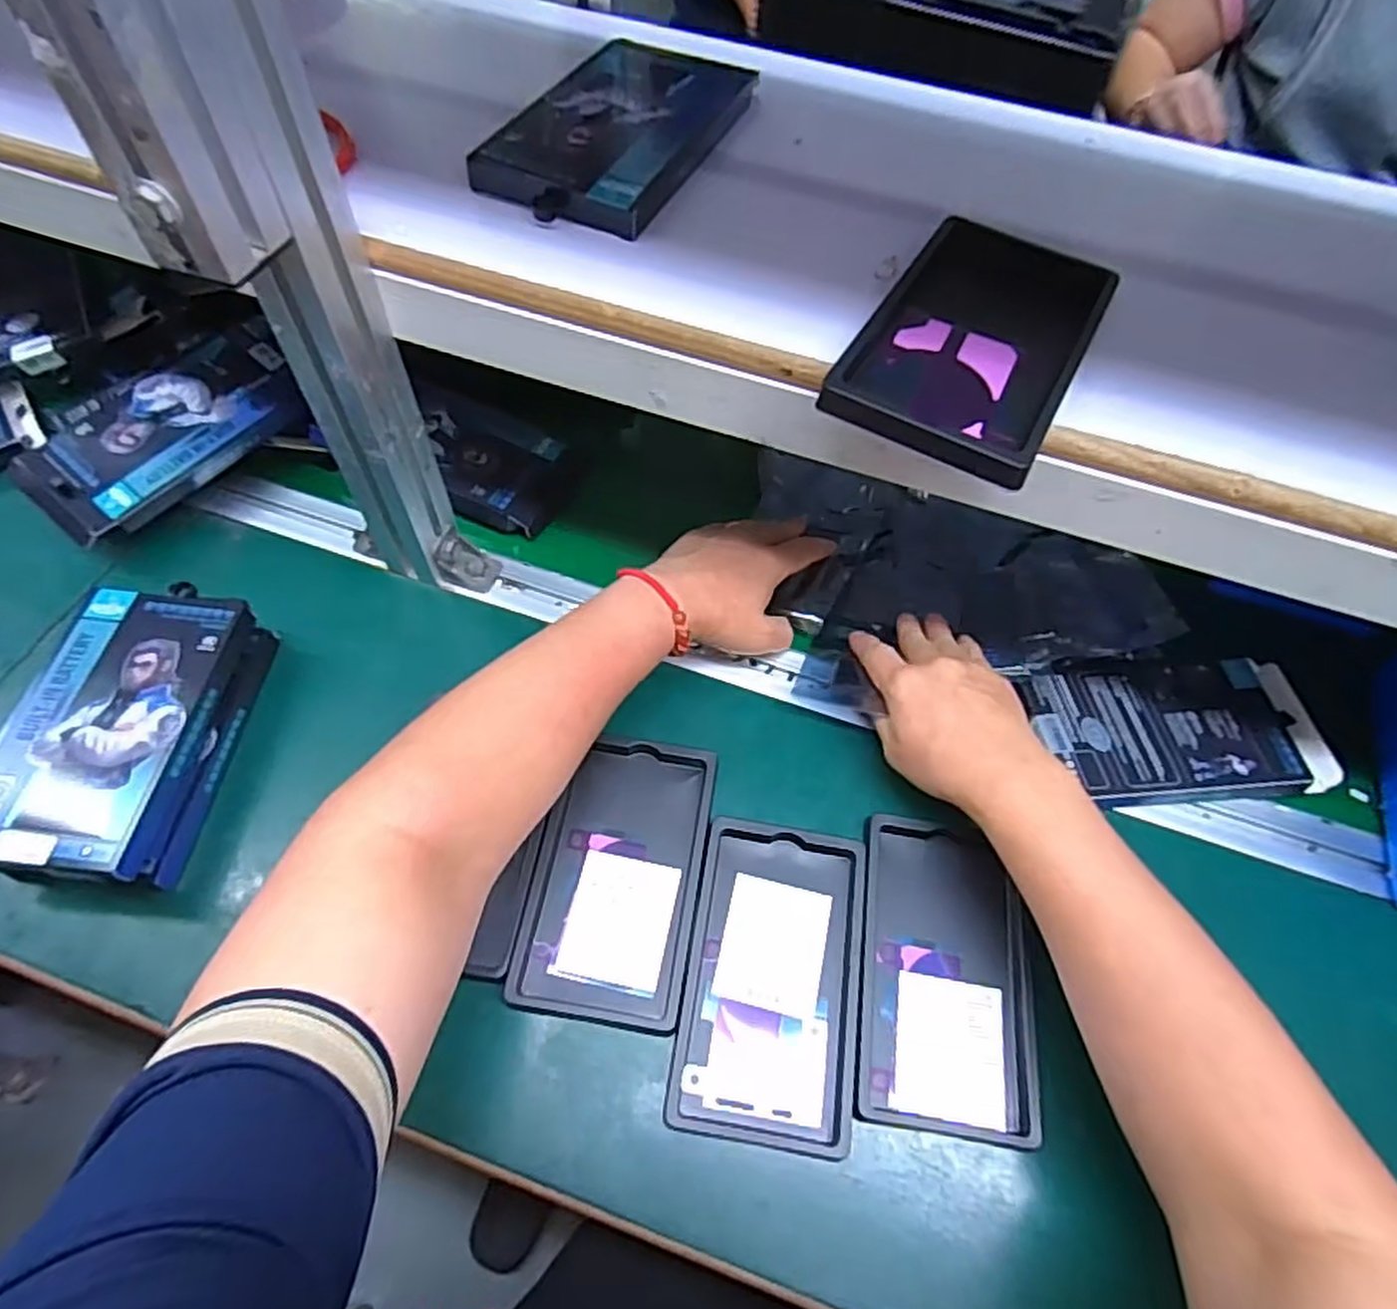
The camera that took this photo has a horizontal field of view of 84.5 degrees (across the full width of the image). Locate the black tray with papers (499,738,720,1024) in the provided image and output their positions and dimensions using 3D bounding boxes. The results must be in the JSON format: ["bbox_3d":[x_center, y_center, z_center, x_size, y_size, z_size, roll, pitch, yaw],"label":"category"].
[{"bbox_3d":[-0.045,0.126,0.448,0.092,0.022,0.157,10,58,2],"label":"black tray with papers"}]

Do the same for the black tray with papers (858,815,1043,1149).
[{"bbox_3d":[0.137,0.173,0.427,0.089,0.016,0.158,9,58,1],"label":"black tray with papers"}]

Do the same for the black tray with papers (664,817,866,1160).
[{"bbox_3d":[0.041,0.175,0.422,0.092,0.011,0.158,10,58,2],"label":"black tray with papers"}]

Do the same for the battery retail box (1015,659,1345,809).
[{"bbox_3d":[0.315,0.047,0.503,0.184,0.010,0.092,-2,58,-6],"label":"battery retail box"}]

